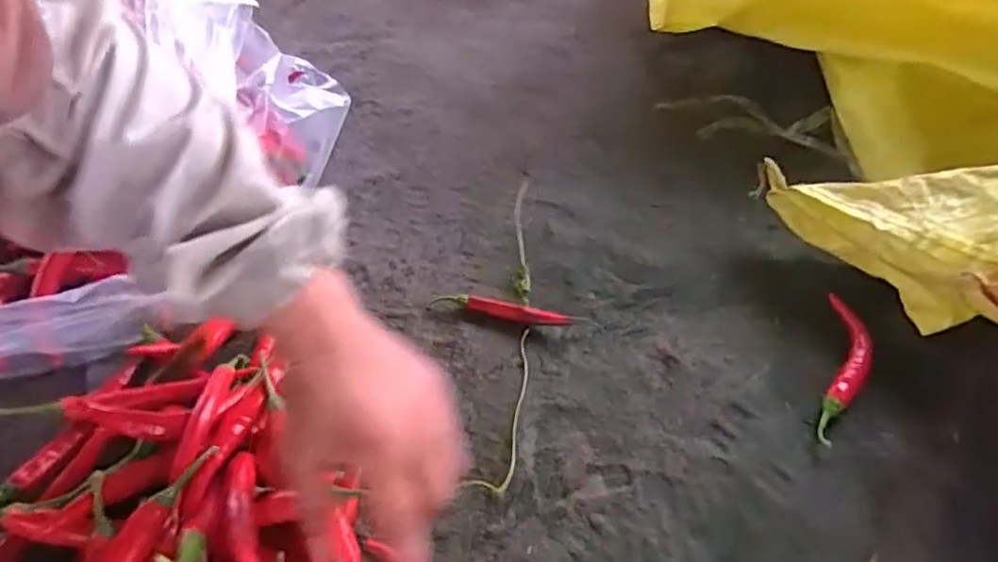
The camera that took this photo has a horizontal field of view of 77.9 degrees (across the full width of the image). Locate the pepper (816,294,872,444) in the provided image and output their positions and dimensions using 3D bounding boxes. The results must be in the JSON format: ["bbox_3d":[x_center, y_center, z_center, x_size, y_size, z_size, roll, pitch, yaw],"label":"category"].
[{"bbox_3d":[0.270,0.067,0.481,0.029,0.022,0.141,17,58,16],"label":"pepper"}]

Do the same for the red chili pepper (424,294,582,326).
[{"bbox_3d":[0.005,0.026,0.537,0.131,0.013,0.015,9,56,11],"label":"red chili pepper"}]

